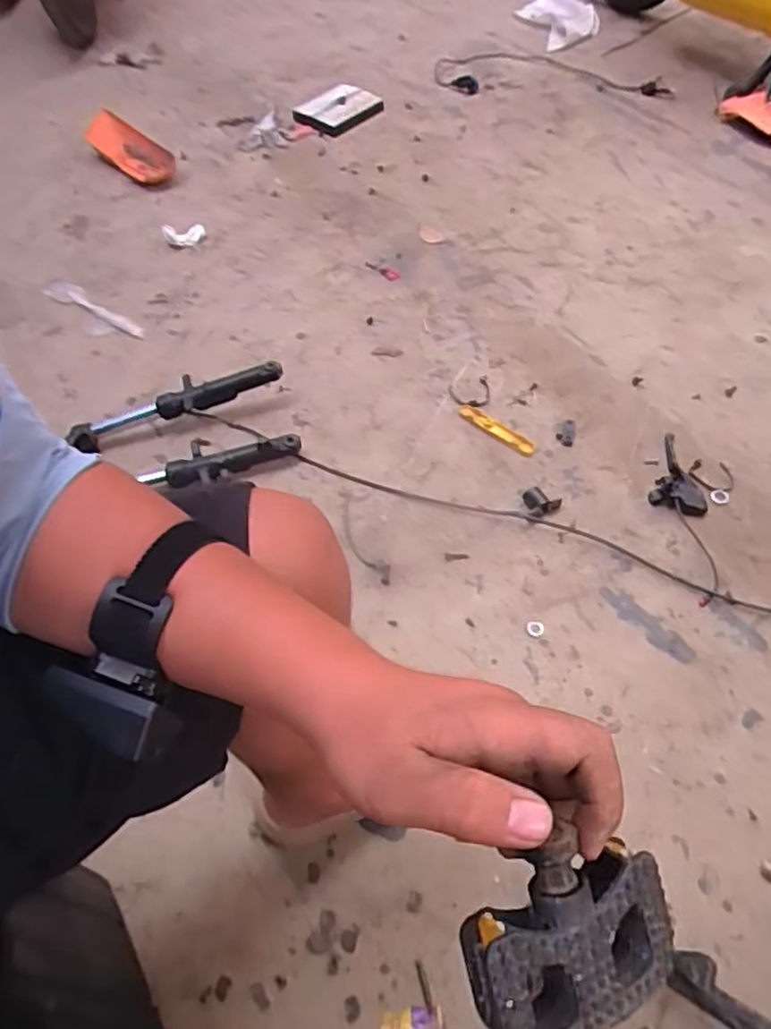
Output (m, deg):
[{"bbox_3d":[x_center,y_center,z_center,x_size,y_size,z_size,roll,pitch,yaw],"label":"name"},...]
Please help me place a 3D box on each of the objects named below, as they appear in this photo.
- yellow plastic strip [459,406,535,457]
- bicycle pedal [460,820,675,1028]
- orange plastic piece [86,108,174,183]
[{"bbox_3d":[0.188,-0.144,1.183,0.147,0.011,0.026,35,65,23],"label":"yellow plastic strip"},{"bbox_3d":[0.071,0.164,0.276,0.083,0.028,0.073,-5,86,-26],"label":"bicycle pedal"},{"bbox_3d":[-0.590,-0.831,1.595,0.285,0.080,0.074,38,66,24],"label":"orange plastic piece"}]

